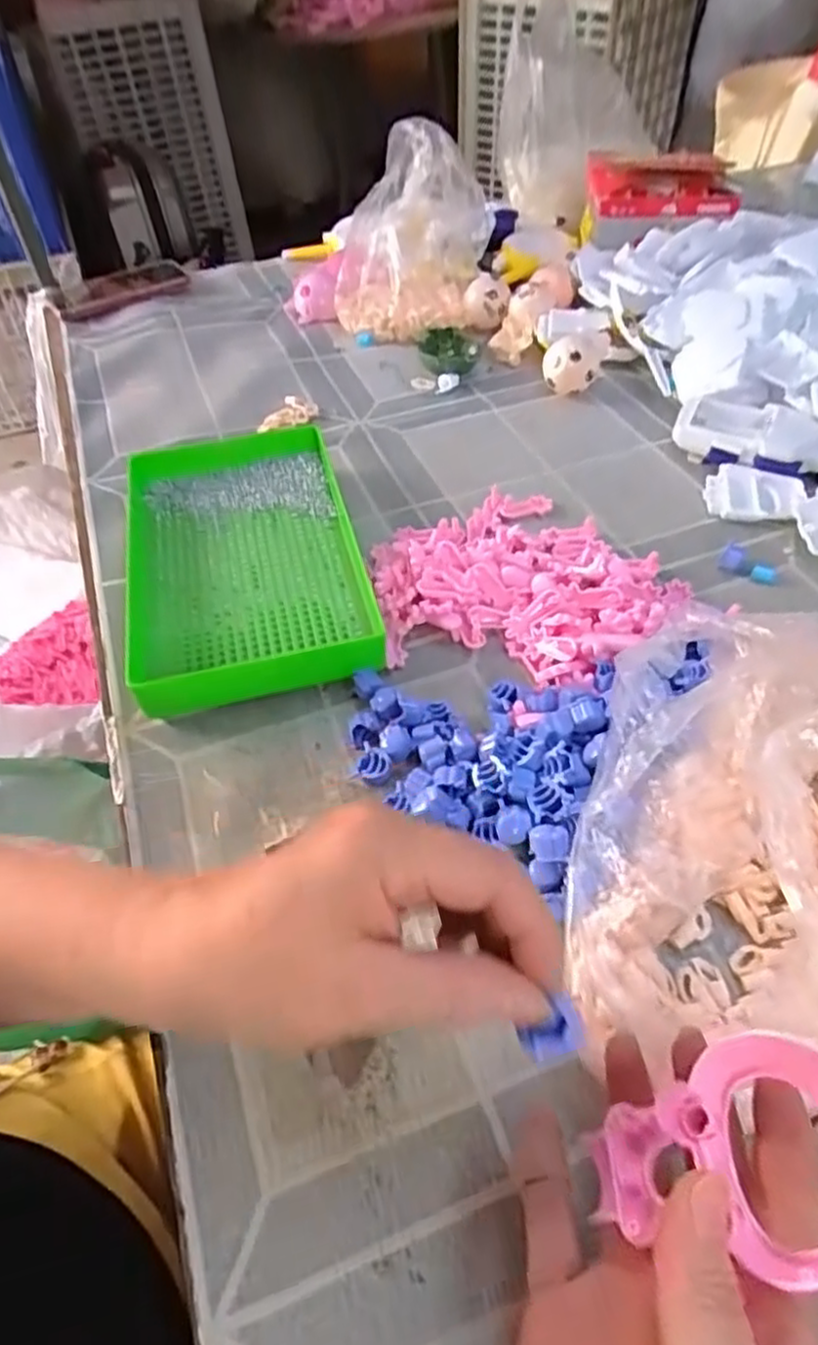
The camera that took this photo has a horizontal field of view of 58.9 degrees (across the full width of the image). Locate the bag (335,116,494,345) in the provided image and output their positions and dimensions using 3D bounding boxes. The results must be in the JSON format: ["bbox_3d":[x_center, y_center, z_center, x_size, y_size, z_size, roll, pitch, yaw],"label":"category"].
[{"bbox_3d":[0.008,-0.431,0.716,0.163,0.152,0.126,0,48,4],"label":"bag"}]

